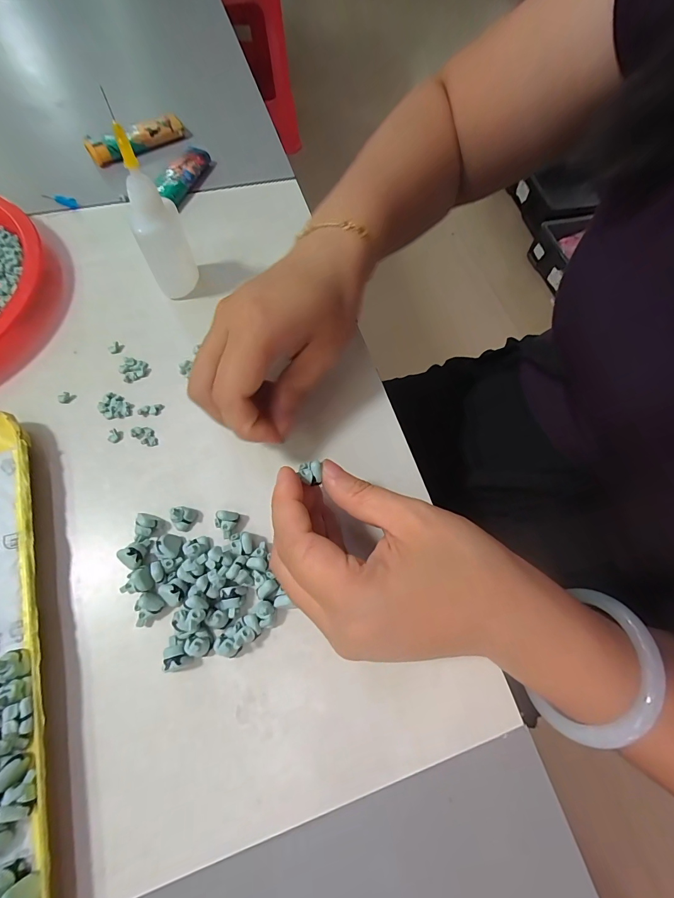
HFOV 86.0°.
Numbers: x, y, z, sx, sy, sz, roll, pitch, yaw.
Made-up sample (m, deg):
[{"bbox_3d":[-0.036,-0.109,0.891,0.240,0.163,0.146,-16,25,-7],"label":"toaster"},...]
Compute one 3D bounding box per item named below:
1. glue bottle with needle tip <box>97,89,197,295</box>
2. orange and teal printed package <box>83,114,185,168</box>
[{"bbox_3d":[-0.105,-0.131,0.208,0.027,0.091,0.022,-22,71,-11],"label":"glue bottle with needle tip"},{"bbox_3d":[-0.165,-0.255,0.297,0.077,0.016,0.019,-32,73,-14],"label":"orange and teal printed package"}]

